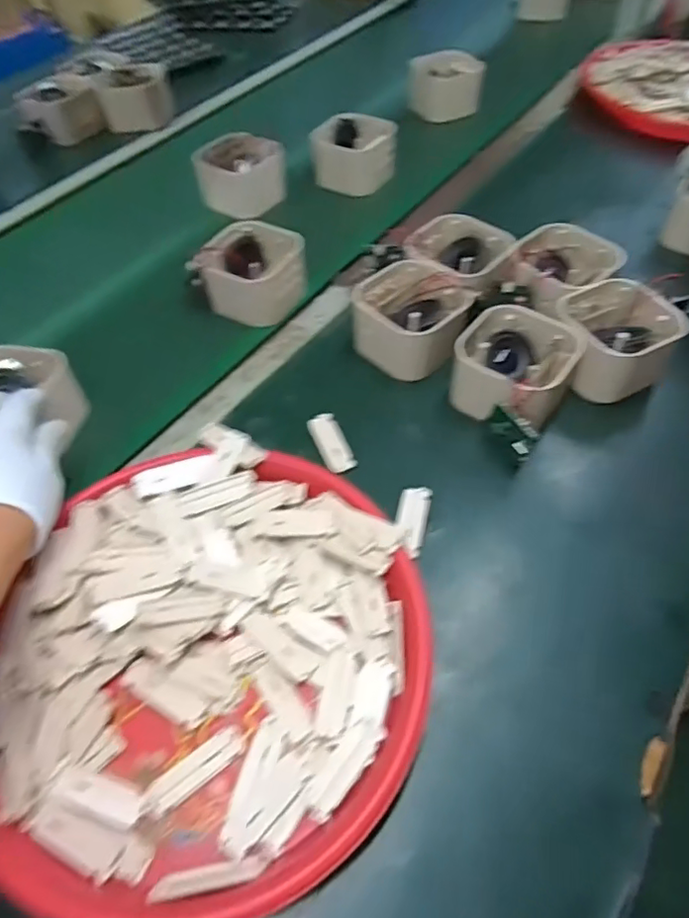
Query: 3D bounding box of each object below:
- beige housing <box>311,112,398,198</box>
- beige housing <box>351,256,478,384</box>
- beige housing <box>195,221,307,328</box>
[{"bbox_3d":[0.012,-0.389,0.738,0.078,0.065,0.095,27,59,22],"label":"beige housing"},{"bbox_3d":[0.063,-0.130,0.545,0.092,0.055,0.107,-38,60,-23],"label":"beige housing"},{"bbox_3d":[-0.093,-0.191,0.604,0.085,0.067,0.085,26,59,21],"label":"beige housing"}]

